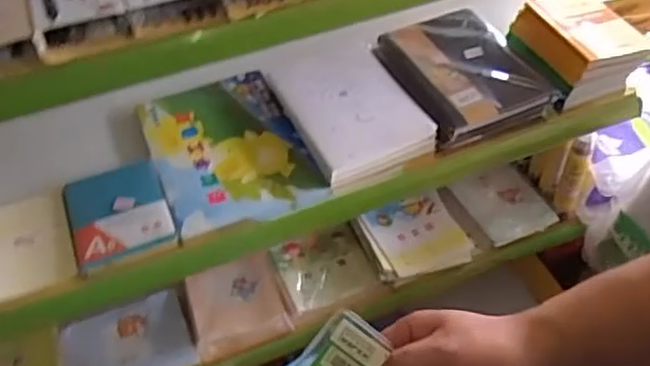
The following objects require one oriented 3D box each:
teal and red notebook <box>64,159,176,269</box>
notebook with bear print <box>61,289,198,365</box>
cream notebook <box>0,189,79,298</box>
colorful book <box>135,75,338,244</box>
[{"bbox_3d":[-0.249,0.031,0.790,0.111,0.017,0.149,-20,51,-14],"label":"teal and red notebook"},{"bbox_3d":[-0.295,0.237,0.975,0.178,0.028,0.135,-19,51,-14],"label":"notebook with bear print"},{"bbox_3d":[-0.352,0.069,0.764,0.107,0.017,0.147,-20,51,-14],"label":"cream notebook"},{"bbox_3d":[-0.125,-0.045,0.849,0.183,0.020,0.250,-20,51,-14],"label":"colorful book"}]

